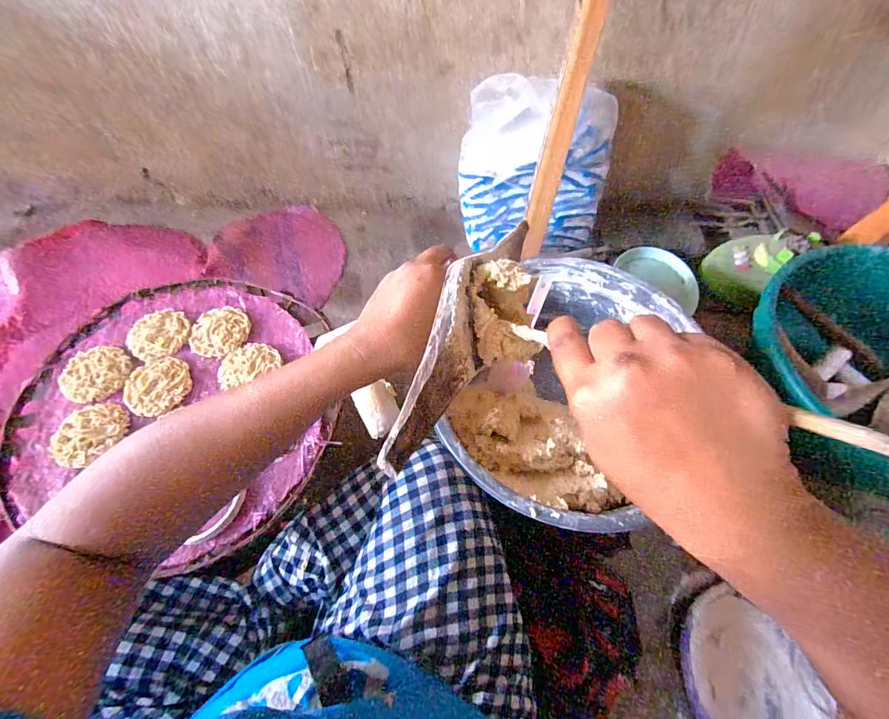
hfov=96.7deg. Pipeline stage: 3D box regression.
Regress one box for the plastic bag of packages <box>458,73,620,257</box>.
[{"bbox_3d":[0.165,-0.351,0.759,0.281,0.288,0.107,14,60,9],"label":"plastic bag of packages"}]

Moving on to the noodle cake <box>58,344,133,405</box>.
[{"bbox_3d":[-0.437,0.016,0.495,0.079,0.009,0.075,0,59,0],"label":"noodle cake"}]

